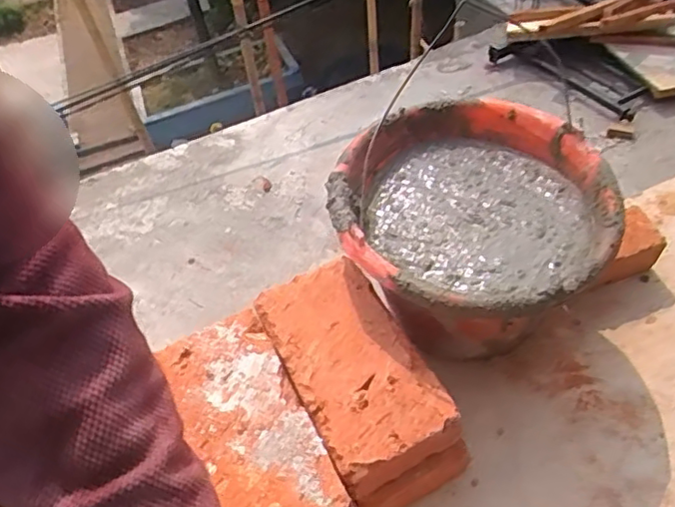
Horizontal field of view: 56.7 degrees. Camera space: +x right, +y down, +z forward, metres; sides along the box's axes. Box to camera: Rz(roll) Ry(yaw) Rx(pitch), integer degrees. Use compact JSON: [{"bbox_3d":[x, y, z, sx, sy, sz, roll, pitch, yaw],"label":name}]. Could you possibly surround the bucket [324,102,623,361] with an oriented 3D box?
[{"bbox_3d":[0.120,-0.005,0.595,0.232,0.164,0.226,-5,46,5],"label":"bucket"}]

